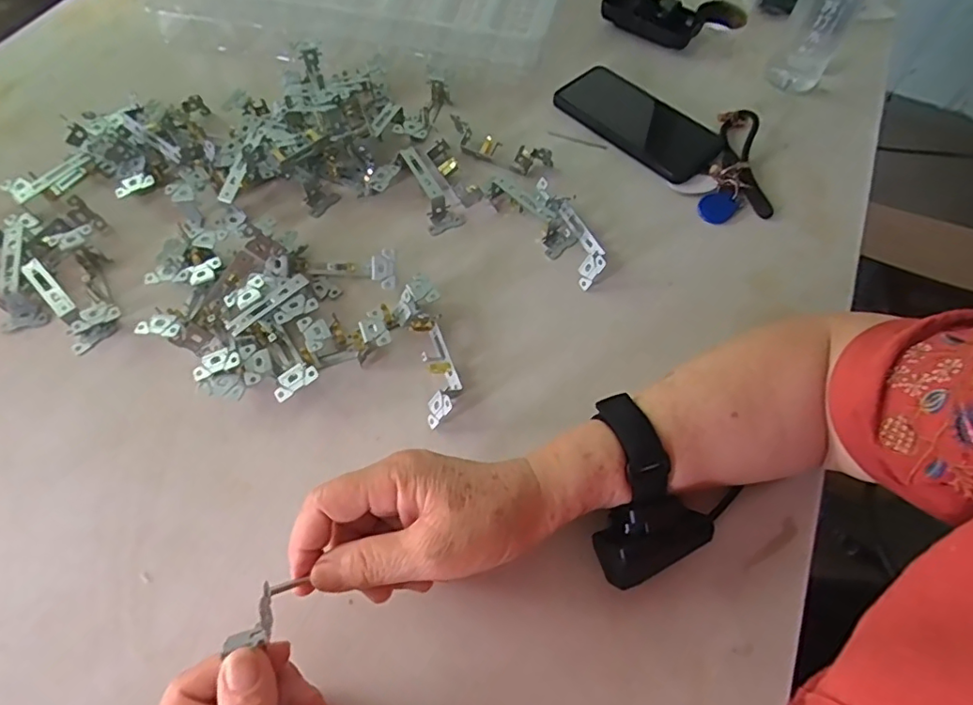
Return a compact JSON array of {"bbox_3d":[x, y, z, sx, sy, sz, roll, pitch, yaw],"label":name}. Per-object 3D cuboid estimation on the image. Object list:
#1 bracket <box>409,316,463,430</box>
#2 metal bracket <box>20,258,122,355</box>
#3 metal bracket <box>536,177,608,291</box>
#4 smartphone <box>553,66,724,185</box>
[{"bbox_3d":[-0.036,0.011,0.407,0.028,0.026,0.084,-10,62,-7],"label":"bracket"},{"bbox_3d":[-0.326,-0.038,0.427,0.087,0.030,0.040,36,66,17],"label":"metal bracket"},{"bbox_3d":[0.075,-0.105,0.470,0.029,0.031,0.101,-17,63,-11],"label":"metal bracket"},{"bbox_3d":[0.148,-0.232,0.547,0.162,0.013,0.079,41,68,19],"label":"smartphone"}]

